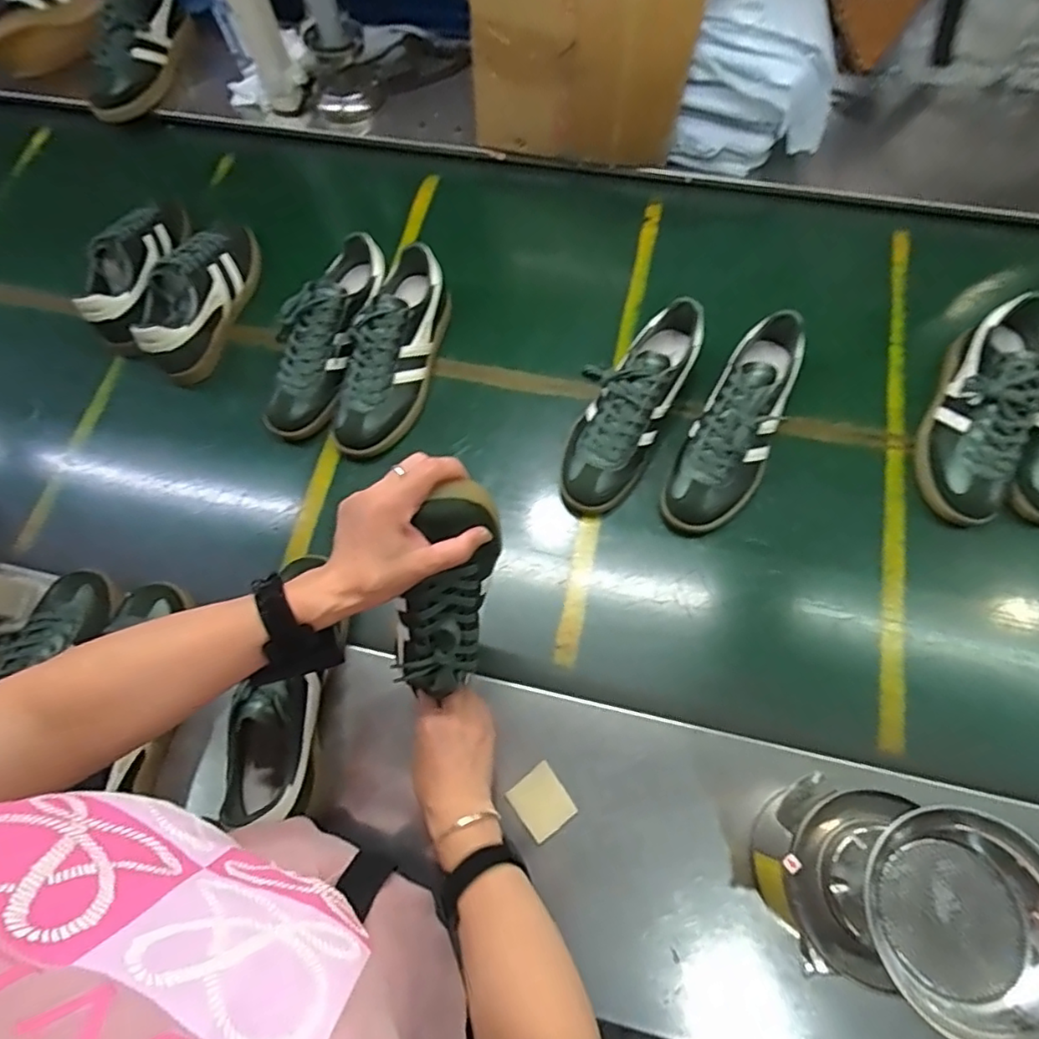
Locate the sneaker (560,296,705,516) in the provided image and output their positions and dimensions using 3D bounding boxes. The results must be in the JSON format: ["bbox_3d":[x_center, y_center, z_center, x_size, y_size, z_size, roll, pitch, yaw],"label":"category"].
[{"bbox_3d":[0.128,-0.140,0.738,0.099,0.083,0.278,28,82,13],"label":"sneaker"}]

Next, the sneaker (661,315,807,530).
[{"bbox_3d":[0.260,-0.113,0.719,0.100,0.091,0.278,27,81,13],"label":"sneaker"}]

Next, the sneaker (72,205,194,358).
[{"bbox_3d":[-0.499,-0.327,0.821,0.089,0.111,0.225,4,71,5],"label":"sneaker"}]

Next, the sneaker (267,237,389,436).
[{"bbox_3d":[-0.245,-0.230,0.778,0.094,0.091,0.264,17,80,9],"label":"sneaker"}]

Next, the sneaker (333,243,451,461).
[{"bbox_3d":[-0.163,-0.213,0.770,0.091,0.087,0.267,16,81,8],"label":"sneaker"}]

